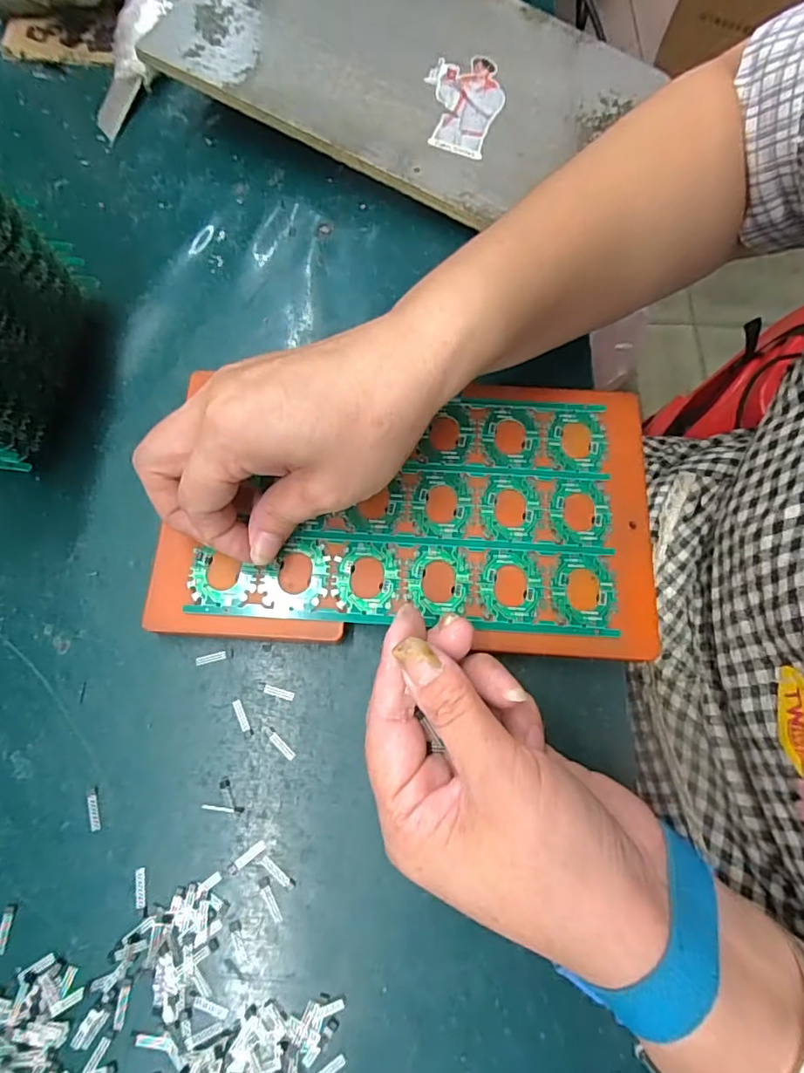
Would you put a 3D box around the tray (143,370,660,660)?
[{"bbox_3d":[0.004,-0.015,0.267,0.235,0.012,0.136,2,74,3],"label":"tray"}]

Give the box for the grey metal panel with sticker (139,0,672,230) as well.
[{"bbox_3d":[0.000,-0.317,0.351,0.270,0.009,0.217,34,72,3],"label":"grey metal panel with sticker"}]

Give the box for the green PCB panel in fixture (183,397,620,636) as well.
[{"bbox_3d":[0.004,-0.016,0.266,0.198,0.004,0.119,3,74,0],"label":"green PCB panel in fixture"}]

